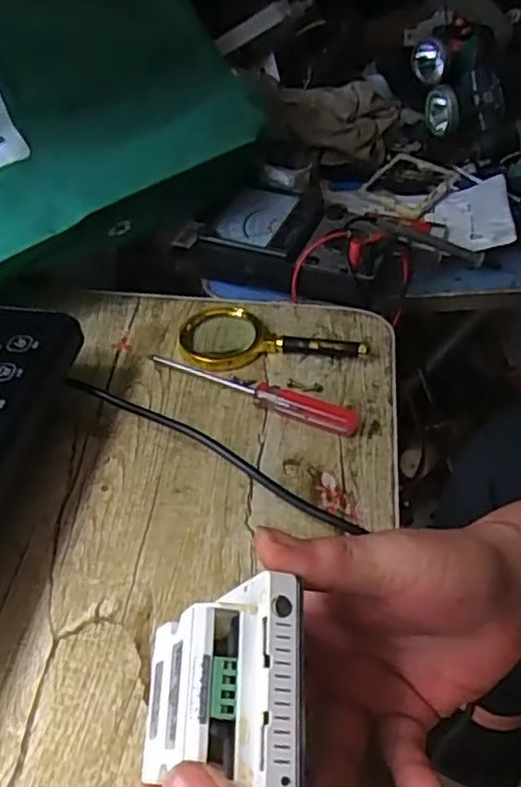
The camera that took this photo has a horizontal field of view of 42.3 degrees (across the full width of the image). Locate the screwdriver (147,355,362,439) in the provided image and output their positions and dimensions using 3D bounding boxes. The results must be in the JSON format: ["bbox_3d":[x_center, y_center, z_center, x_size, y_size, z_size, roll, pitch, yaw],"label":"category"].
[{"bbox_3d":[-0.008,-0.002,0.501,0.167,0.020,0.017,18,48,18],"label":"screwdriver"}]

